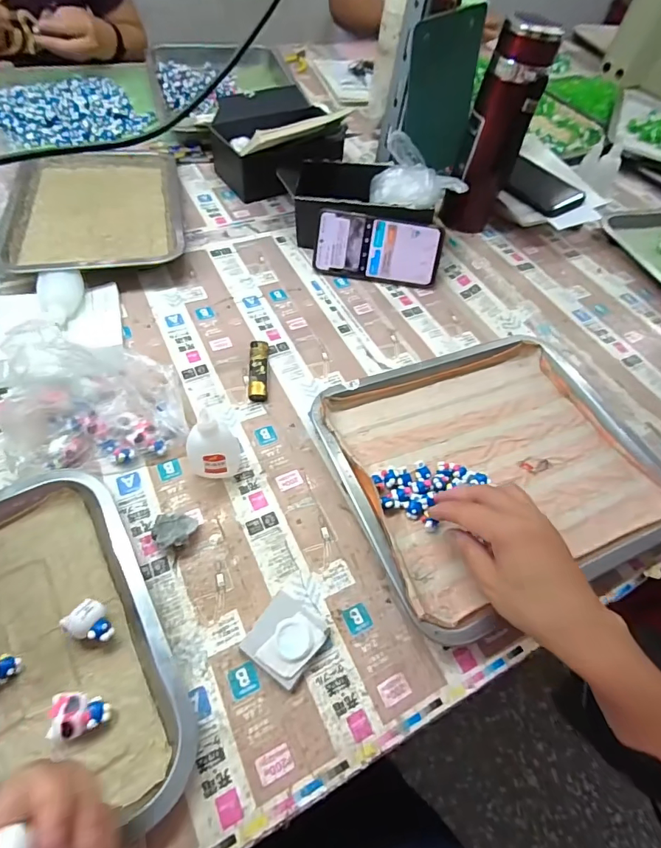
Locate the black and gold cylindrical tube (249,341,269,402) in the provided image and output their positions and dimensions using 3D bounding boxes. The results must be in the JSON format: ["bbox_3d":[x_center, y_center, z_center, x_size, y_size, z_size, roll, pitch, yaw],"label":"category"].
[{"bbox_3d":[-0.079,-0.059,0.486,0.020,0.017,0.080,0,56,-7],"label":"black and gold cylindrical tube"}]

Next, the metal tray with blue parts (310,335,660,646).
[{"bbox_3d":[0.164,0.031,0.444,0.313,0.026,0.270,-18,60,-18],"label":"metal tray with blue parts"}]

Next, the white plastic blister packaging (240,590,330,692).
[{"bbox_3d":[-0.032,0.159,0.334,0.048,0.015,0.054,34,59,15],"label":"white plastic blister packaging"}]

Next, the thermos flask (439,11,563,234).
[{"bbox_3d":[0.210,-0.369,0.576,0.077,0.223,0.087,22,57,9],"label":"thermos flask"}]

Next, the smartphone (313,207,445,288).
[{"bbox_3d":[0.063,-0.230,0.587,0.162,0.078,0.011,8,22,-2],"label":"smartphone"}]

